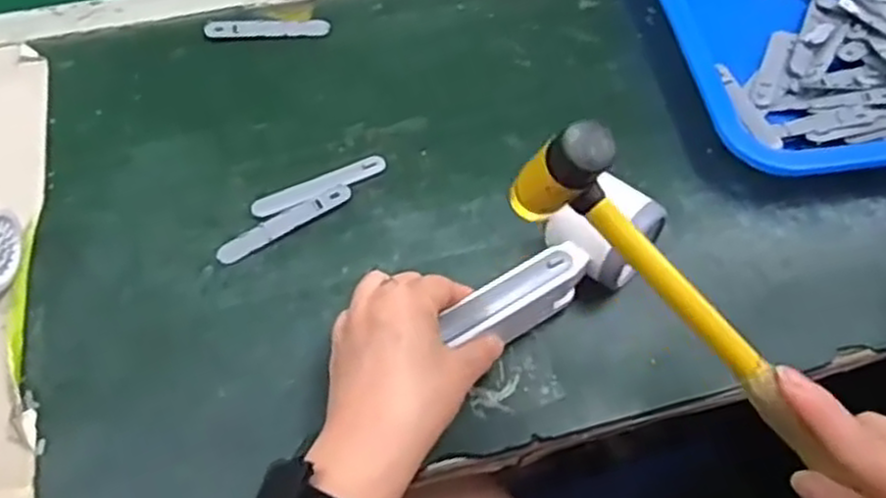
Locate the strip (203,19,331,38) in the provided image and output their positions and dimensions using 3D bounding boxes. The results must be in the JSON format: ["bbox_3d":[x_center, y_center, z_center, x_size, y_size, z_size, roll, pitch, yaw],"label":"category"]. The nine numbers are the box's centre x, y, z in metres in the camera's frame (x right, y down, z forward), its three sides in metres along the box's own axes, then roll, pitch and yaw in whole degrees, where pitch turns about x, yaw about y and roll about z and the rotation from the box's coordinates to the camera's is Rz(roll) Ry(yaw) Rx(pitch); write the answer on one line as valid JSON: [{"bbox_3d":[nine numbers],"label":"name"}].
[{"bbox_3d":[-0.139,-0.176,0.598,0.096,0.004,0.019,-2,55,-3],"label":"strip"}]

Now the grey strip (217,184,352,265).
[{"bbox_3d":[-0.104,-0.018,0.496,0.095,0.004,0.017,-30,61,-20],"label":"grey strip"}]

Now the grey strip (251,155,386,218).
[{"bbox_3d":[-0.084,-0.043,0.516,0.095,0.006,0.018,-23,58,-16],"label":"grey strip"}]

